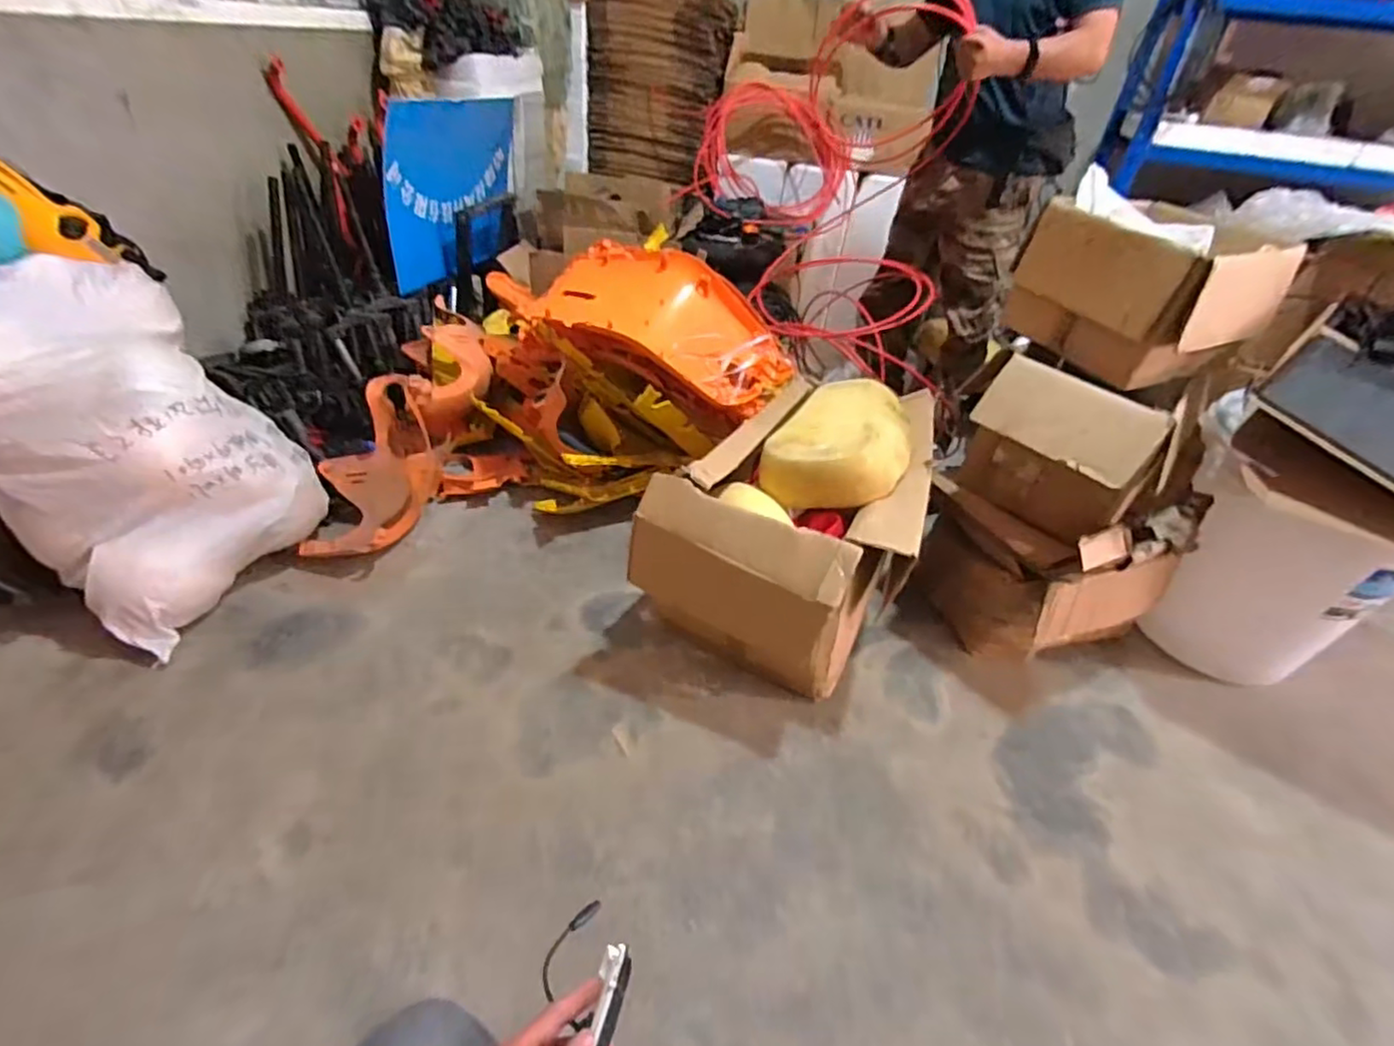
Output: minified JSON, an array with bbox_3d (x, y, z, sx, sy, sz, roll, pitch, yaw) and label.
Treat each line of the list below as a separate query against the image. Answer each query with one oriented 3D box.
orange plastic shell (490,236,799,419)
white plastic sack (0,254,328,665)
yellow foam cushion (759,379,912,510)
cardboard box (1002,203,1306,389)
[{"bbox_3d":[-0.113,-0.508,1.635,0.655,0.303,0.404,22,40,19],"label":"orange plastic shell"},{"bbox_3d":[-1.073,-0.147,1.191,0.308,0.616,0.468,20,39,16],"label":"white plastic sack"},{"bbox_3d":[0.291,-0.166,1.267,0.264,0.136,0.361,16,38,12],"label":"yellow foam cushion"},{"bbox_3d":[0.874,-0.453,1.222,0.346,0.246,0.338,-17,43,-27],"label":"cardboard box"}]

